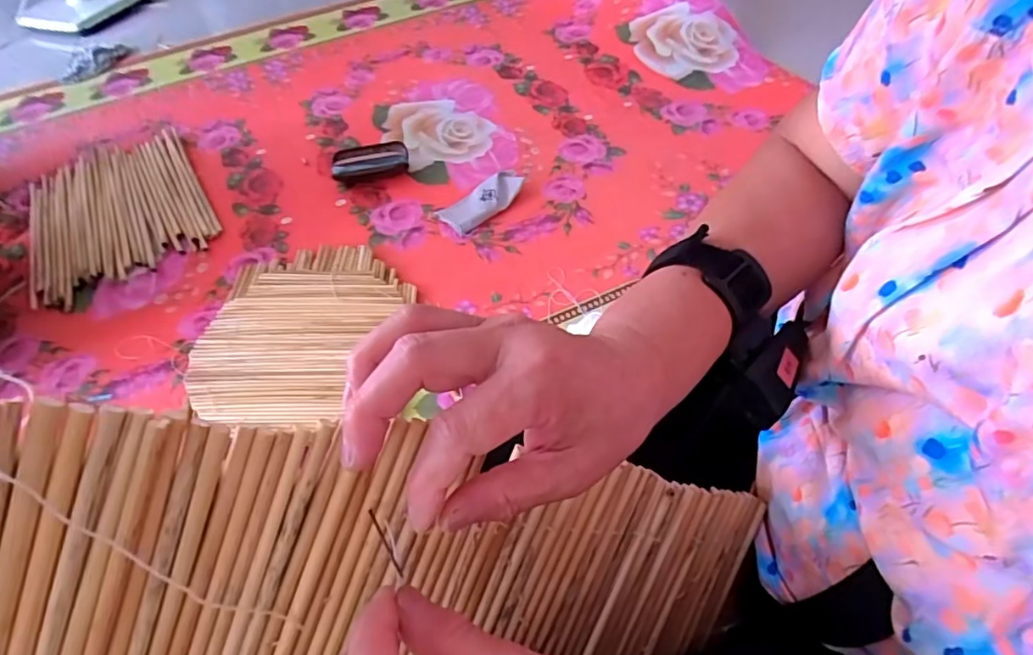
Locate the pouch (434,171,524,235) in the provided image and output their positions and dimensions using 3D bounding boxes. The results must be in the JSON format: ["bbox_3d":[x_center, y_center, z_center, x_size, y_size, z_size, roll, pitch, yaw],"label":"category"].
[{"bbox_3d":[-0.064,-0.252,1.117,0.172,0.031,0.083,-36,57,-22],"label":"pouch"}]

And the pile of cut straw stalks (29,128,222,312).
[{"bbox_3d":[-0.841,-0.252,1.200,0.335,0.032,0.481,-28,55,-17],"label":"pile of cut straw stalks"}]

